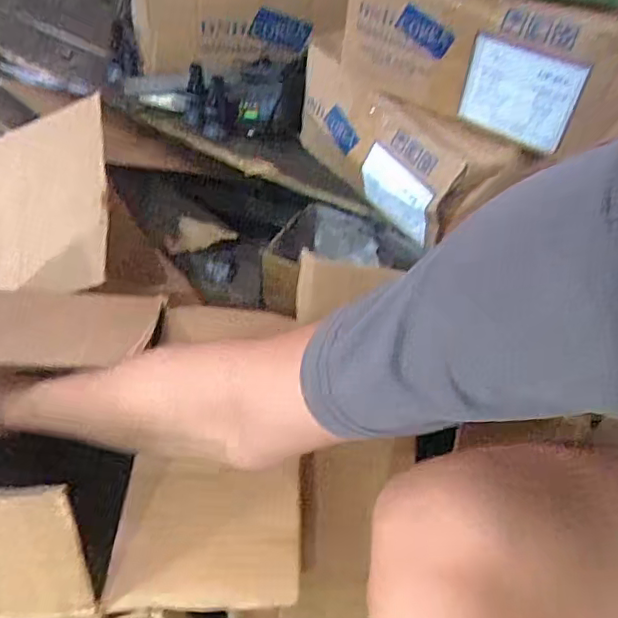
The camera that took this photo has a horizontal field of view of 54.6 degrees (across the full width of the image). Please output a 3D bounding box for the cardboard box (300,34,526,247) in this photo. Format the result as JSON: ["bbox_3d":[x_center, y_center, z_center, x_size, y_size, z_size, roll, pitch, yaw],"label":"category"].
[{"bbox_3d":[0.080,-0.175,0.638,0.049,0.131,0.250,-20,58,-41],"label":"cardboard box"}]

